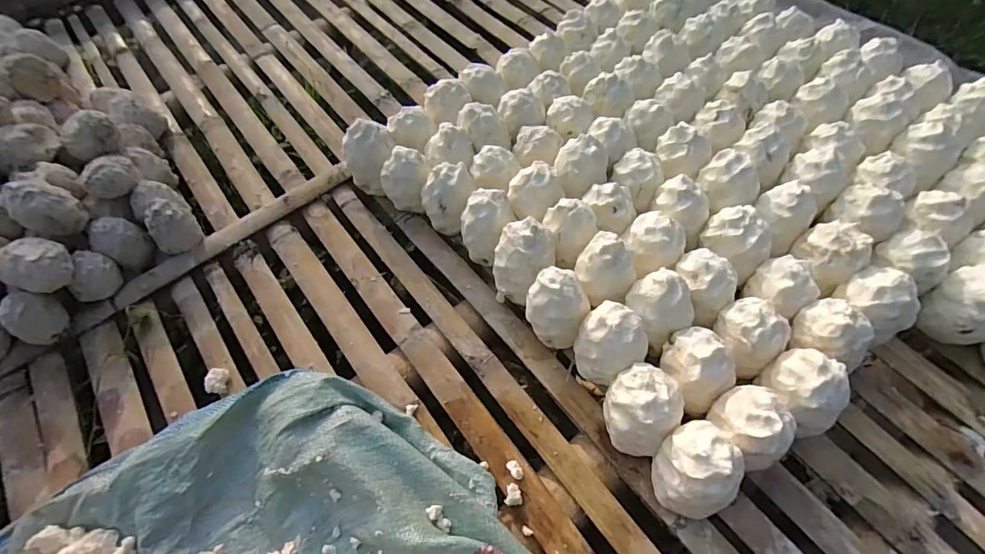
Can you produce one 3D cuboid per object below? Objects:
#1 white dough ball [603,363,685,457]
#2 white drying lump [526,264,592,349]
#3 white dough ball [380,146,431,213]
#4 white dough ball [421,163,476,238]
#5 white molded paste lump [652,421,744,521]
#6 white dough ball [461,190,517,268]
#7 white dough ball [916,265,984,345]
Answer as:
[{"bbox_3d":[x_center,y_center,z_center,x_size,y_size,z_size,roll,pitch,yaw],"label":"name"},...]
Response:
[{"bbox_3d":[0.173,0.159,0.533,0.079,0.110,0.078,-1,56,2],"label":"white dough ball"},{"bbox_3d":[0.084,0.043,0.586,0.073,0.105,0.067,-1,56,2],"label":"white drying lump"},{"bbox_3d":[-0.134,-0.153,0.726,0.078,0.107,0.071,-1,56,2],"label":"white dough ball"},{"bbox_3d":[-0.069,-0.122,0.704,0.065,0.103,0.067,-1,56,2],"label":"white dough ball"},{"bbox_3d":[0.224,0.213,0.495,0.081,0.125,0.090,4,56,5],"label":"white molded paste lump"},{"bbox_3d":[-0.007,-0.071,0.671,0.073,0.109,0.069,-1,56,2],"label":"white dough ball"},{"bbox_3d":[0.608,0.037,0.568,0.072,0.090,0.082,-25,59,-14],"label":"white dough ball"}]

